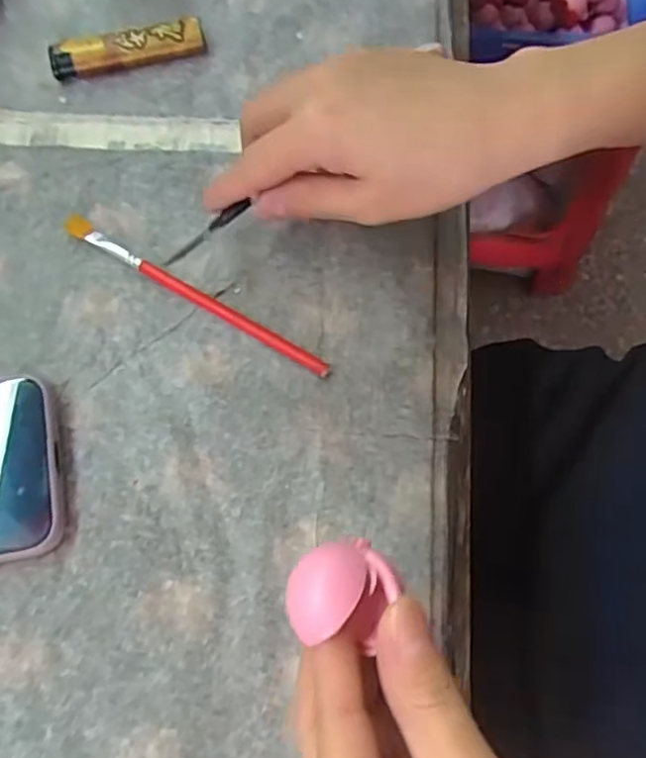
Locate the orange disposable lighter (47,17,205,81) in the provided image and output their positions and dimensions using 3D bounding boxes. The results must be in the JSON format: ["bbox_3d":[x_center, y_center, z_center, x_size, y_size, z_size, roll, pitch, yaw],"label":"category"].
[{"bbox_3d":[-0.102,-0.172,0.339,0.079,0.012,0.018,-14,71,-5],"label":"orange disposable lighter"}]

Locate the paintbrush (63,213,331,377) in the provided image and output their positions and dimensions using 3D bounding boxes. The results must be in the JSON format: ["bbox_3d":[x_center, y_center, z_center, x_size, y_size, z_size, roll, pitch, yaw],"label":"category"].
[{"bbox_3d":[-0.059,-0.039,0.298,0.144,0.006,0.010,30,73,10],"label":"paintbrush"}]

